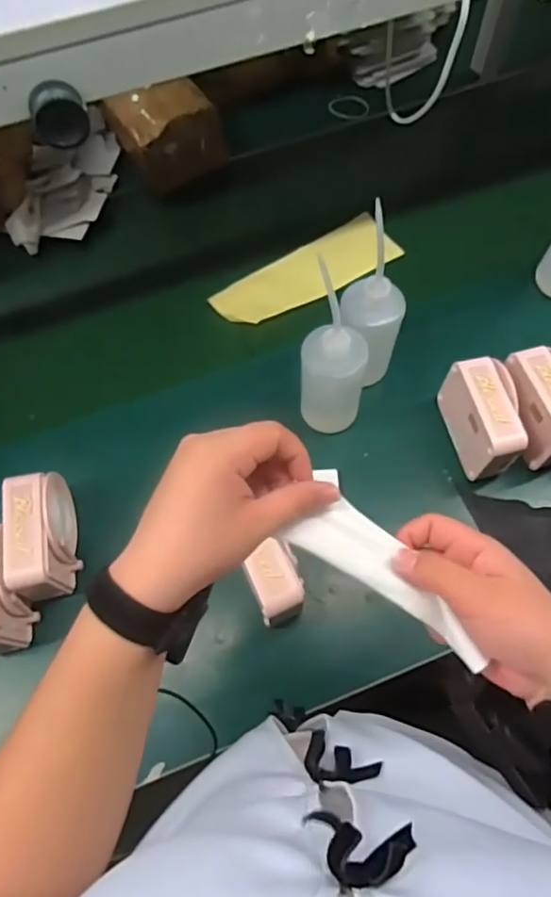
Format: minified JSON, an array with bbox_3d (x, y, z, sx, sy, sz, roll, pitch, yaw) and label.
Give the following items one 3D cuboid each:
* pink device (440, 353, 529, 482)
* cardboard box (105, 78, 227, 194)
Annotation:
[{"bbox_3d":[0.256,-0.035,0.695,0.056,0.103,0.128,-12,66,-2],"label":"pink device"},{"bbox_3d":[-0.168,-0.503,0.895,0.145,0.104,0.141,-28,67,-10],"label":"cardboard box"}]

